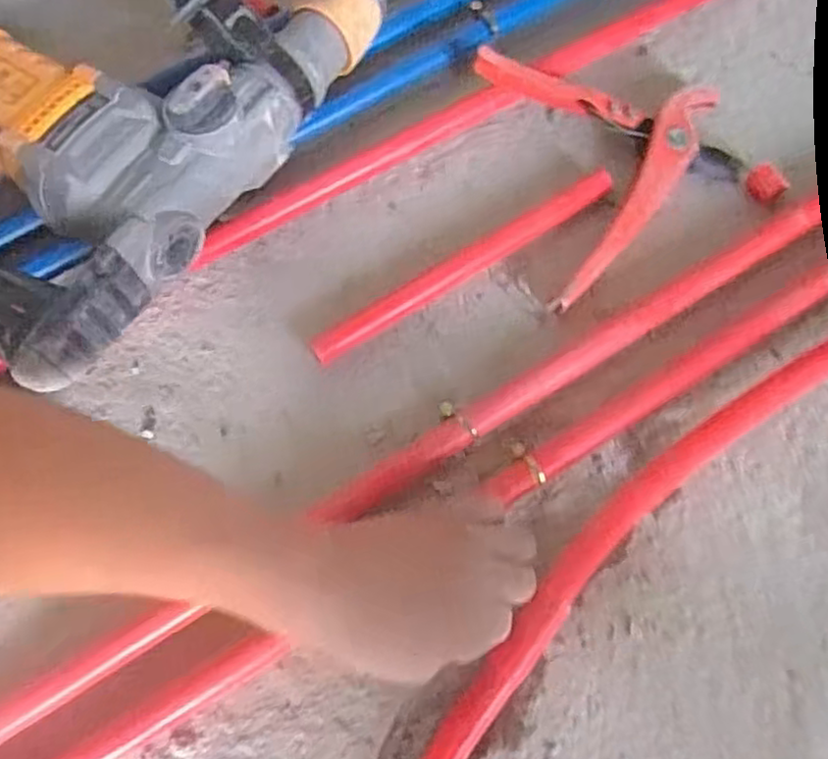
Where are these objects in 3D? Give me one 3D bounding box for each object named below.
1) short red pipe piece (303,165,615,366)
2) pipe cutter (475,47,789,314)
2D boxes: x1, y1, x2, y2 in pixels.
[{"bbox_3d":[0.034,-0.077,0.484,0.234,0.026,0.016,-31,72,-8],"label":"short red pipe piece"},{"bbox_3d":[0.157,-0.153,0.491,0.179,0.038,0.188,-12,71,-1],"label":"pipe cutter"}]

